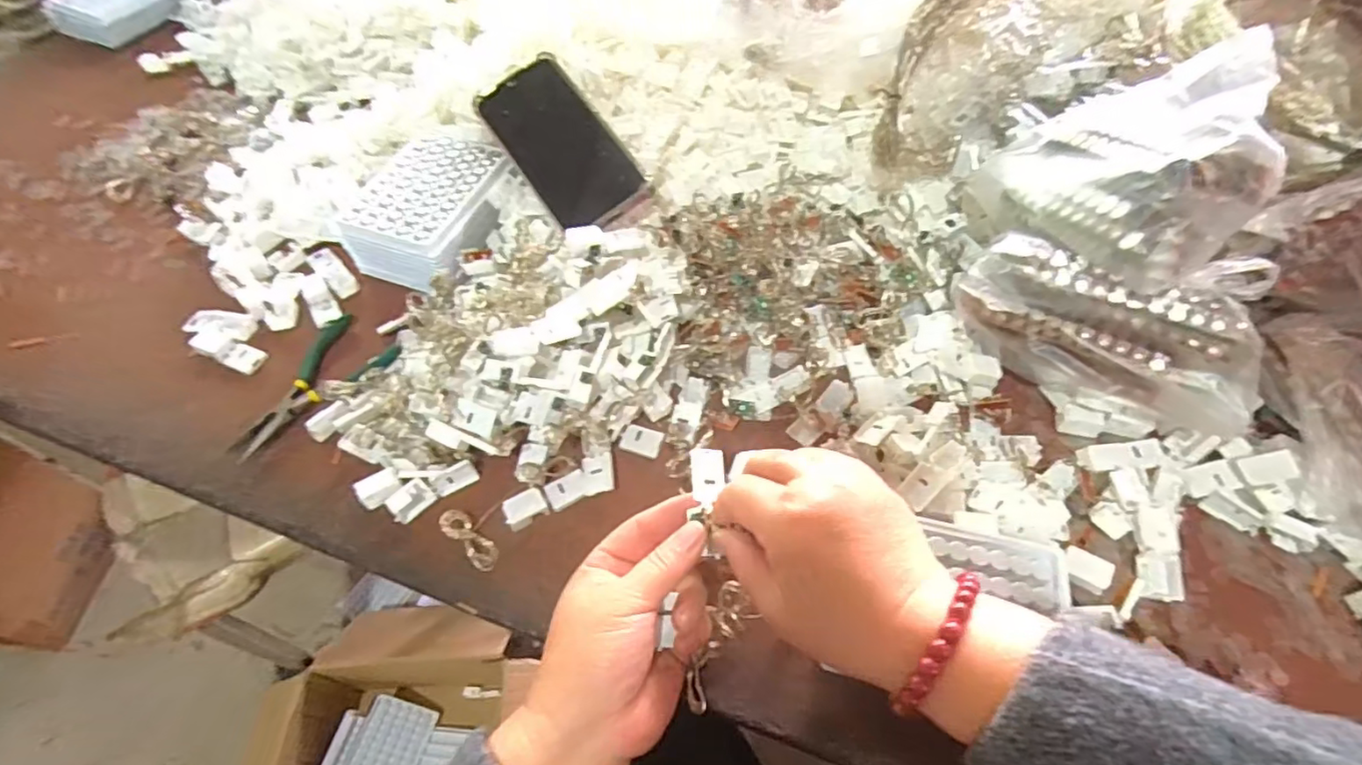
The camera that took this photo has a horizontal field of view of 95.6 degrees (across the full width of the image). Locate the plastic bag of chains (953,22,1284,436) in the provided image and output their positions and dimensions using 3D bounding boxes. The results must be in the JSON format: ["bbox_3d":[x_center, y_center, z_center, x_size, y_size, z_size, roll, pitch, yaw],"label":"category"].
[{"bbox_3d":[0.274,-0.093,0.376,0.188,0.153,0.129,30,62,19],"label":"plastic bag of chains"}]

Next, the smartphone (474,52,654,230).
[{"bbox_3d":[-0.093,-0.187,0.481,0.074,0.012,0.170,-33,67,-6],"label":"smartphone"}]

